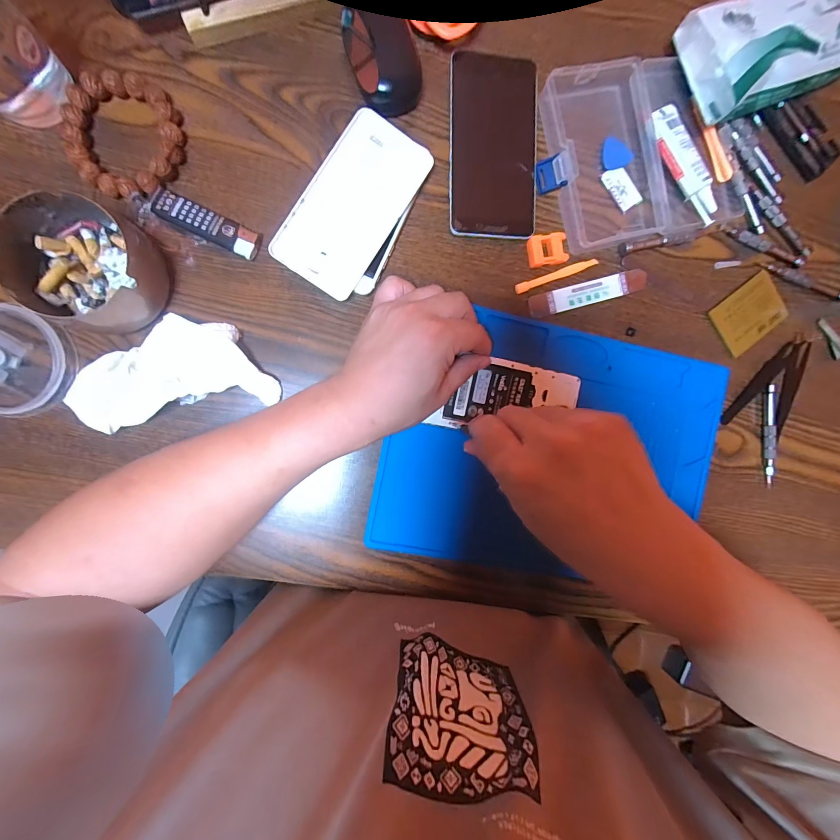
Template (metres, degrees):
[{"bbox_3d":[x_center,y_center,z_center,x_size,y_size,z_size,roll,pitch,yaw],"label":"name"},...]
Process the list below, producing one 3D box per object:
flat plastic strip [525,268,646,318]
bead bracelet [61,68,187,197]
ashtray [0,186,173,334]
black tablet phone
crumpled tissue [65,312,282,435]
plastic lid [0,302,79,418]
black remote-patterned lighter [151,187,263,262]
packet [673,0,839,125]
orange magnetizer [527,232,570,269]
[{"bbox_3d":[0.157,-0.119,0.332,0.116,0.004,0.021,-16,95,-6],"label":"flat plastic strip"},{"bbox_3d":[-0.224,-0.216,0.272,0.077,0.016,0.086,0,93,-7],"label":"bead bracelet"},{"bbox_3d":[-0.239,-0.111,0.261,0.085,0.045,0.083,0,94,-7],"label":"ashtray"},{"bbox_3d":[0.064,-0.239,0.311,0.076,0.009,0.154,0,93,-7],"label":"black tablet phone"},{"bbox_3d":[-0.196,-0.036,0.285,0.140,0.020,0.079,-18,96,-6],"label":"crumpled tissue"},{"bbox_3d":[-0.311,-0.045,0.270,0.080,0.015,0.080,0,94,-7],"label":"plastic lid"},{"bbox_3d":[-0.169,-0.155,0.285,0.080,0.012,0.023,23,90,-8],"label":"black remote-patterned lighter"},{"bbox_3d":[0.317,-0.335,0.318,0.169,0.043,0.089,-24,96,-5],"label":"packet"},{"bbox_3d":[0.115,-0.153,0.321,0.035,0.010,0.025,-11,95,-7],"label":"orange magnetizer"}]

